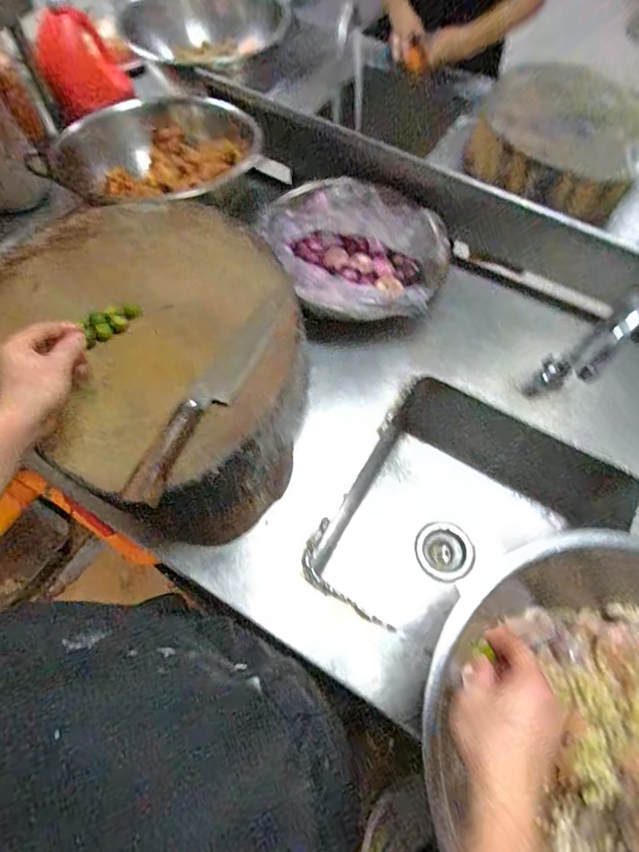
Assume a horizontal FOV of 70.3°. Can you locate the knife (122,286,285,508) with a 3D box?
[{"bbox_3d":[-0.126,-0.051,0.544,0.047,0.031,0.319,23,66,10],"label":"knife"}]

